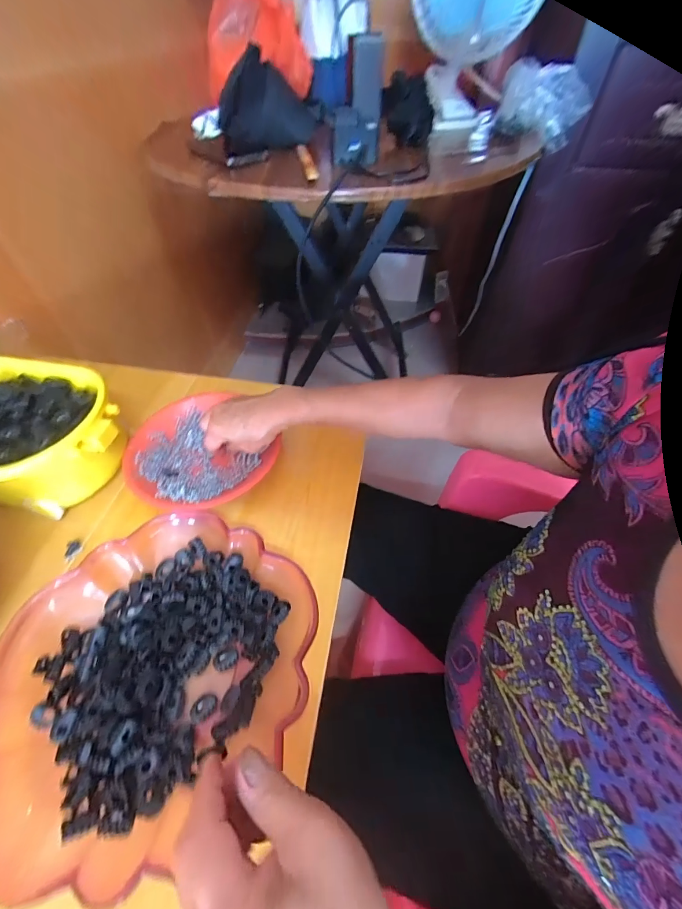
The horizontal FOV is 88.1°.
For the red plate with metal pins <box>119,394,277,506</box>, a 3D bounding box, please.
[{"bbox_3d":[-0.191,-0.004,0.464,0.165,0.024,0.181,0,52,0],"label":"red plate with metal pins"}]

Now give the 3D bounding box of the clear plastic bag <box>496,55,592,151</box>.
[{"bbox_3d":[0.368,-0.633,0.637,0.197,0.099,0.043,-5,51,-22],"label":"clear plastic bag"}]

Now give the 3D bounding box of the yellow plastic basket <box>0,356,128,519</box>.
[{"bbox_3d":[-0.387,-0.024,0.429,0.262,0.087,0.173,12,53,9],"label":"yellow plastic basket"}]

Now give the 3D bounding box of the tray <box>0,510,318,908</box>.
[{"bbox_3d":[-0.153,0.176,0.301,0.252,0.056,0.250,-34,59,-24],"label":"tray"}]

